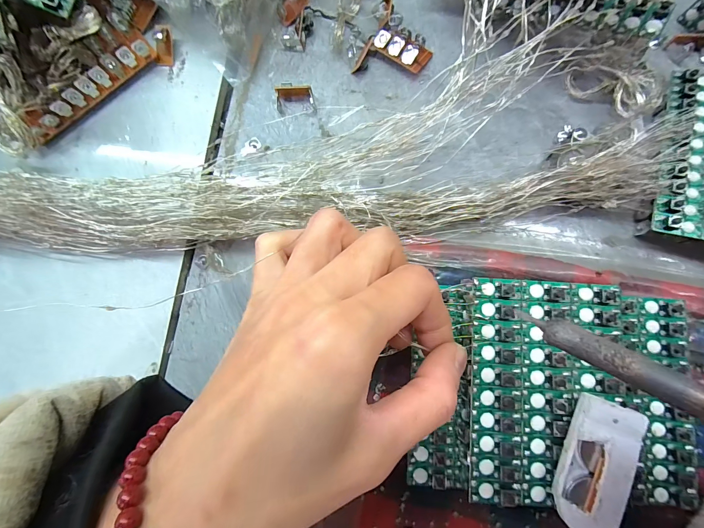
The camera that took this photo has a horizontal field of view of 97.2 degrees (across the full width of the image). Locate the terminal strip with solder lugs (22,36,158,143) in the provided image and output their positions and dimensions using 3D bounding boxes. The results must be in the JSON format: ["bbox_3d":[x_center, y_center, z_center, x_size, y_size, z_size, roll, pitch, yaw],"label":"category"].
[{"bbox_3d":[-0.151,-0.102,0.182,0.082,0.020,0.006,-42,83,-3],"label":"terminal strip with solder lugs"}]

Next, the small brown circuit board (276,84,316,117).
[{"bbox_3d":[-0.034,-0.101,0.189,0.022,0.008,0.016,-5,83,2],"label":"small brown circuit board"}]

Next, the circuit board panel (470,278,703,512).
[{"bbox_3d":[0.106,0.057,0.139,0.107,0.012,0.094,5,84,-7],"label":"circuit board panel"}]

